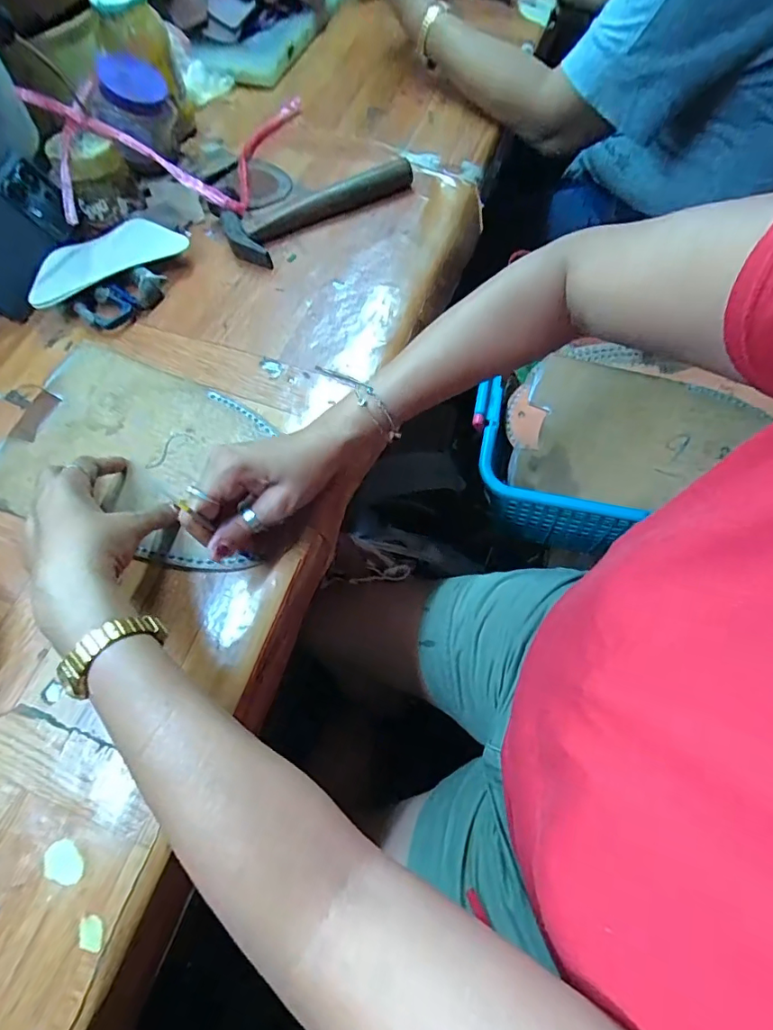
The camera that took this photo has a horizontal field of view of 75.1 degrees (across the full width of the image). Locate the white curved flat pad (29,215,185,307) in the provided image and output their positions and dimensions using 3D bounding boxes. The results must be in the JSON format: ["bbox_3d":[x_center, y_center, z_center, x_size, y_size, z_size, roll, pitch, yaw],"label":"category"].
[{"bbox_3d":[-0.296,-0.276,0.528,0.158,0.012,0.087,-25,63,-12],"label":"white curved flat pad"}]

